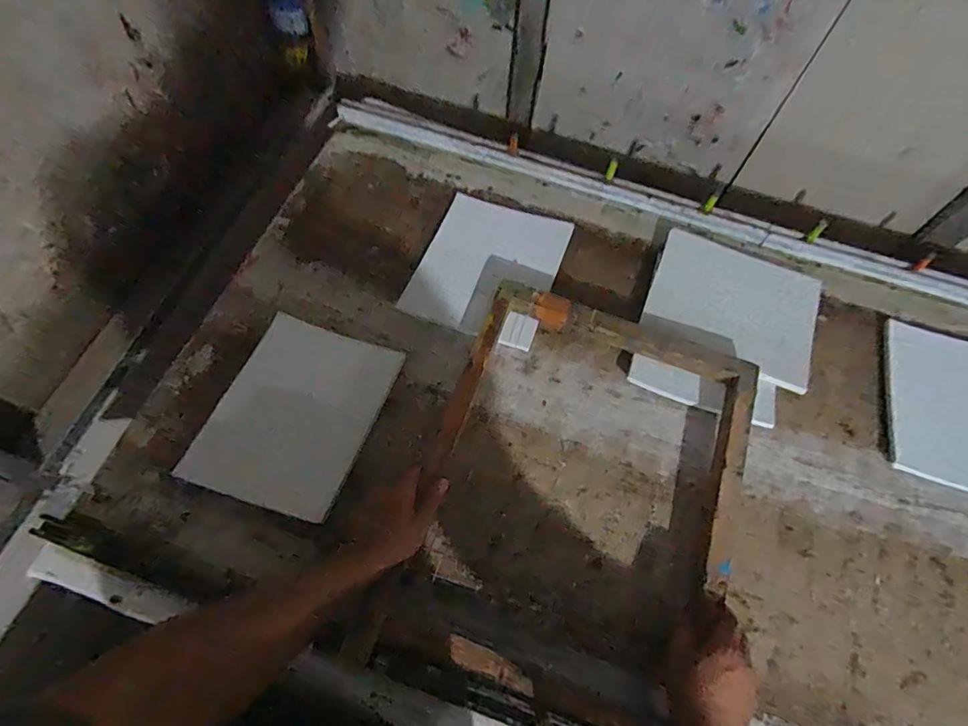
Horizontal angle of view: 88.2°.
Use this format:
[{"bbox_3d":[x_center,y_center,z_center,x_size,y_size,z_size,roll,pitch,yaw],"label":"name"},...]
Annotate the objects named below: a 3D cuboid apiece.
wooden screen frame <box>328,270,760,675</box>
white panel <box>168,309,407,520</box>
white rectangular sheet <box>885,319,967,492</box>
[{"bbox_3d":[0.128,0.146,0.650,0.396,0.042,0.517,19,64,6],"label":"wooden screen frame"},{"bbox_3d":[-0.269,0.070,0.726,0.216,0.013,0.272,19,64,4],"label":"white panel"},{"bbox_3d":[0.733,0.066,0.783,0.195,0.022,0.275,17,64,5],"label":"white rectangular sheet"}]

